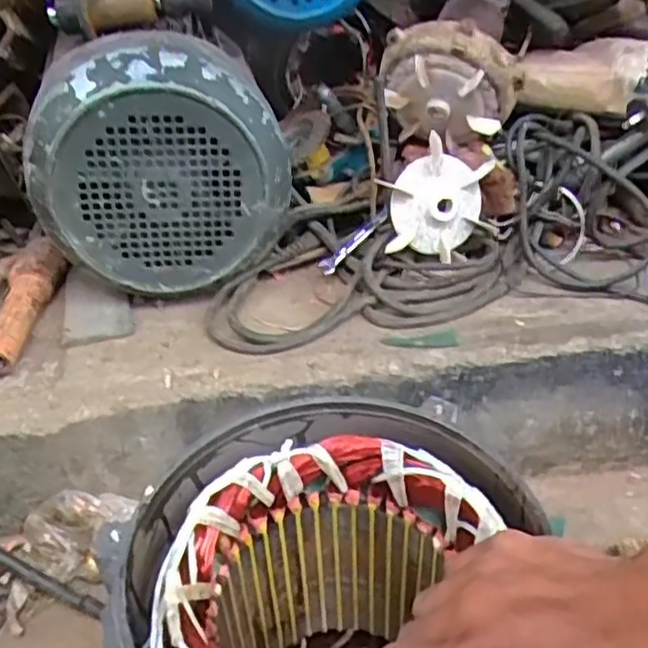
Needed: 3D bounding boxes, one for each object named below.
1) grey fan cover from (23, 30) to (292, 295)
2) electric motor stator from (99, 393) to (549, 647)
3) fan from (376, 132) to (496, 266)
[{"bbox_3d":[-0.159,-0.159,0.677,0.240,0.206,0.120,-10,35,-9],"label":"grey fan cover"},{"bbox_3d":[0.005,0.225,0.431,0.204,0.277,0.223,-2,34,2],"label":"electric motor stator"},{"bbox_3d":[0.113,-0.125,0.694,0.117,0.108,0.030,-16,15,-8],"label":"fan"}]

